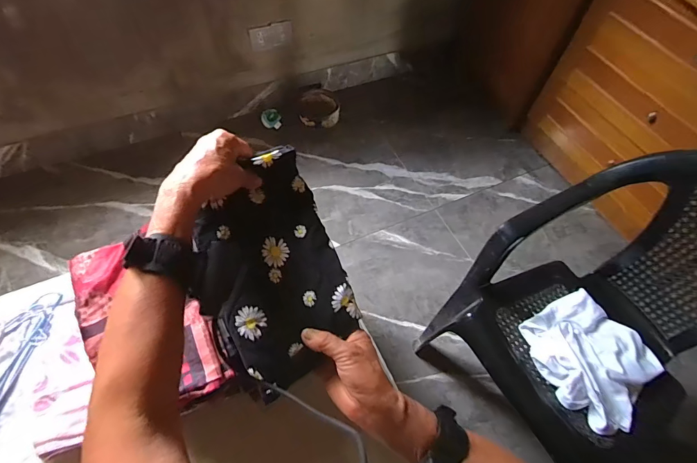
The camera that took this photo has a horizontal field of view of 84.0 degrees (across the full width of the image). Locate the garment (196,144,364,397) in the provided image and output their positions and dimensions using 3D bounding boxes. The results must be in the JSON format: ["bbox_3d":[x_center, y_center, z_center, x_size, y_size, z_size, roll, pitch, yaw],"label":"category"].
[{"bbox_3d":[-0.089,0.041,0.446,0.158,0.031,0.248,-19,78,-17],"label":"garment"}]

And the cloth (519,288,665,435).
[{"bbox_3d":[0.536,0.274,0.858,0.257,0.069,0.256,-27,64,-20],"label":"cloth"}]

